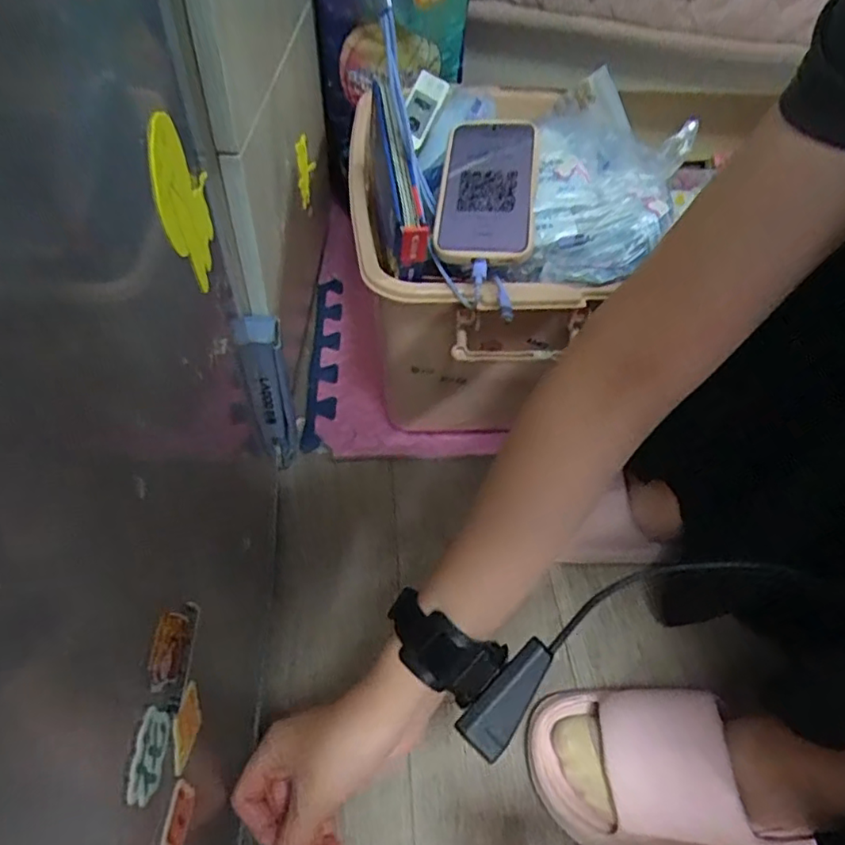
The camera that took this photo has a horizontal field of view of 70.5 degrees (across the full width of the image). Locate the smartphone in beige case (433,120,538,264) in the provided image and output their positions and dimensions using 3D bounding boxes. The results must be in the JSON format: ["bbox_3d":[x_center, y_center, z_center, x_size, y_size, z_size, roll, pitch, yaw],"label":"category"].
[{"bbox_3d":[0.057,-0.207,0.517,0.080,0.010,0.176,4,60,7],"label":"smartphone in beige case"}]

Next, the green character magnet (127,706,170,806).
[{"bbox_3d":[-0.110,0.134,0.242,0.004,0.028,0.033,2,50,-2],"label":"green character magnet"}]

